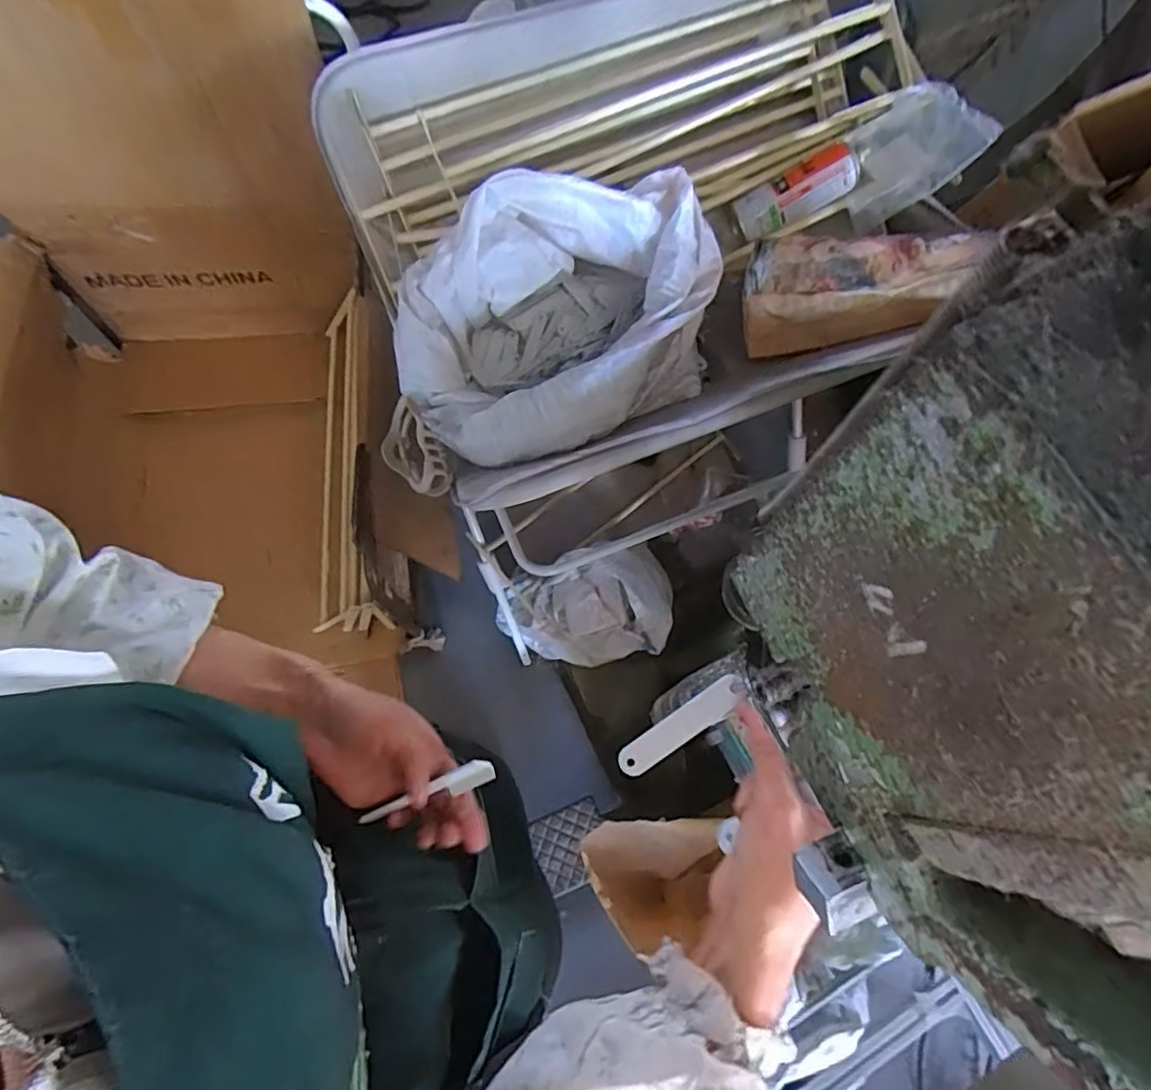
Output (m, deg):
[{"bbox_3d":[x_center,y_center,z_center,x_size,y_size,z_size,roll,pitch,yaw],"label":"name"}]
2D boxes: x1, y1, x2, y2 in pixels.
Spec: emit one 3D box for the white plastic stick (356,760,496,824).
[{"bbox_3d":[-0.101,0.166,0.414,0.096,0.009,0.020,-23,110,4],"label":"white plastic stick"}]

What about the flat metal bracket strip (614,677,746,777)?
[{"bbox_3d":[0.063,0.109,0.368,0.085,0.004,0.019,-38,74,6],"label":"flat metal bracket strip"}]

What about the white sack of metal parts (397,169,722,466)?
[{"bbox_3d":[-0.013,-0.232,0.692,0.360,0.199,0.265,-17,71,-9],"label":"white sack of metal parts"}]

